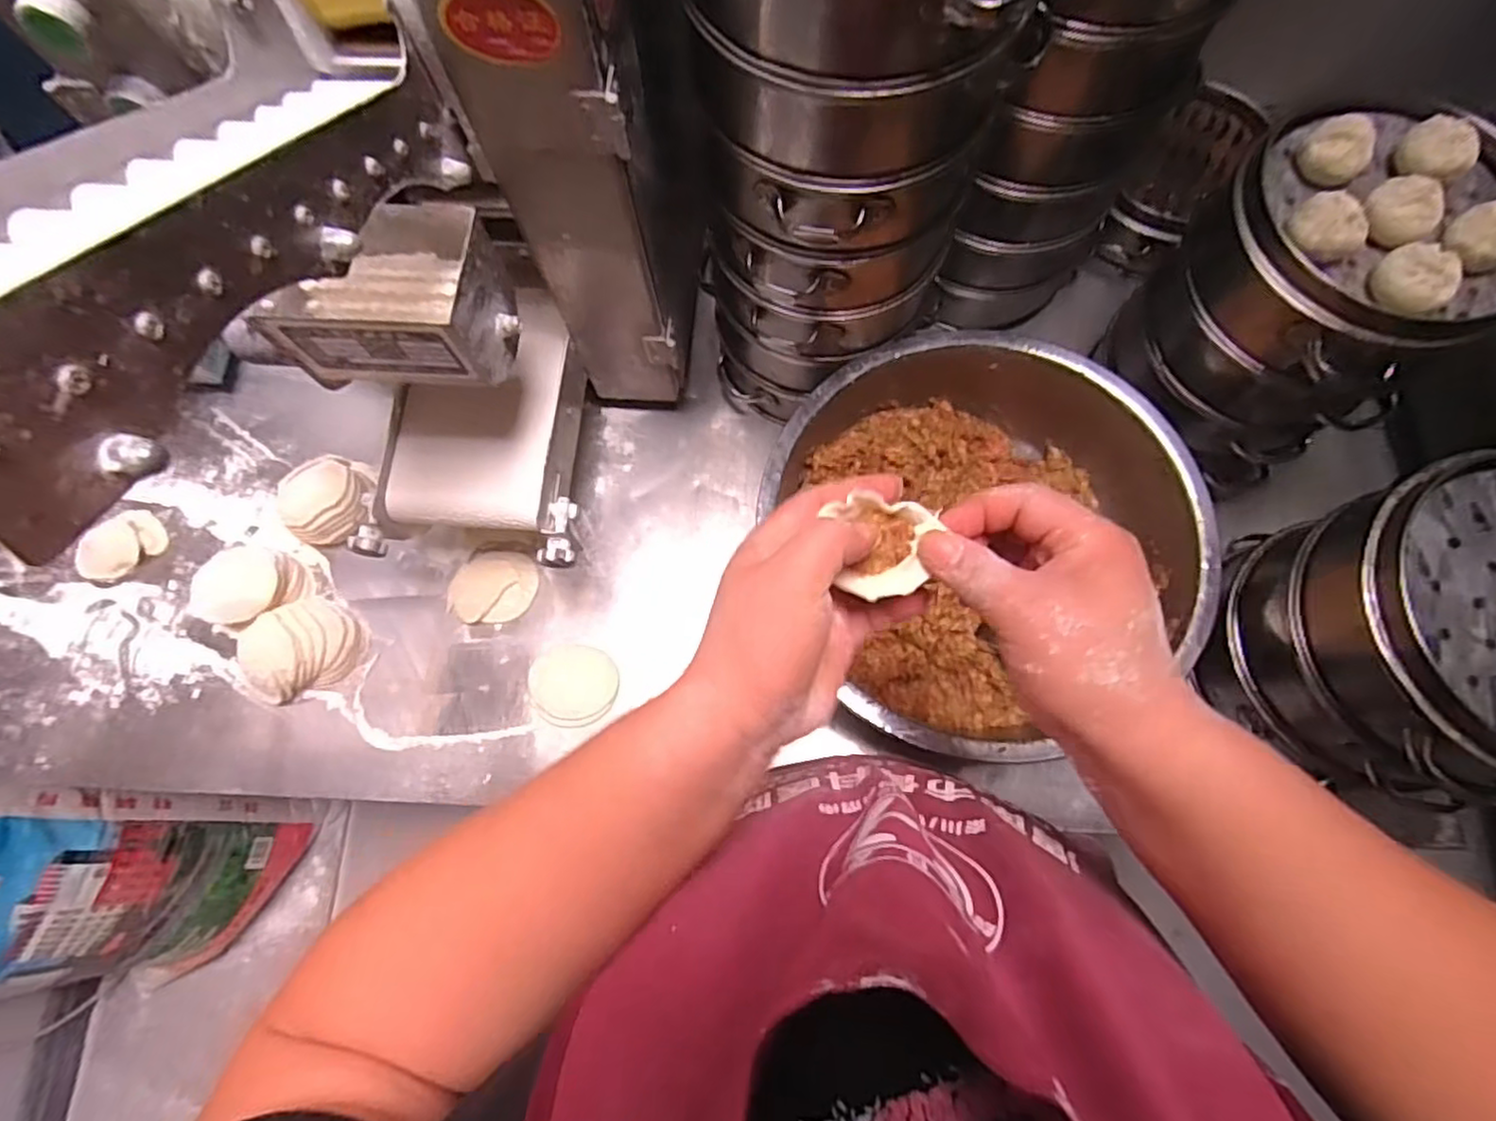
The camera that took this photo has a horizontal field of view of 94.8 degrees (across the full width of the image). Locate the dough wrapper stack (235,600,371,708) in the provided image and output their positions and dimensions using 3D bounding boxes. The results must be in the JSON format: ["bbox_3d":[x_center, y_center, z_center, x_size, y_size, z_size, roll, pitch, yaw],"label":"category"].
[{"bbox_3d":[-0.402,0.076,0.619,0.093,0.042,0.078,-23,75,-5],"label":"dough wrapper stack"}]

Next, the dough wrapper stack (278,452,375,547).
[{"bbox_3d":[-0.403,-0.062,0.663,0.083,0.053,0.089,-31,75,-7],"label":"dough wrapper stack"}]

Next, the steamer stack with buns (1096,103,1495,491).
[{"bbox_3d":[0.436,-0.201,0.551,0.184,0.232,0.188,-35,76,-9],"label":"steamer stack with buns"}]

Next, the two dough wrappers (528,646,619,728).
[{"bbox_3d":[-0.161,0.113,0.626,0.075,0.004,0.072,0,74,1],"label":"two dough wrappers"}]

